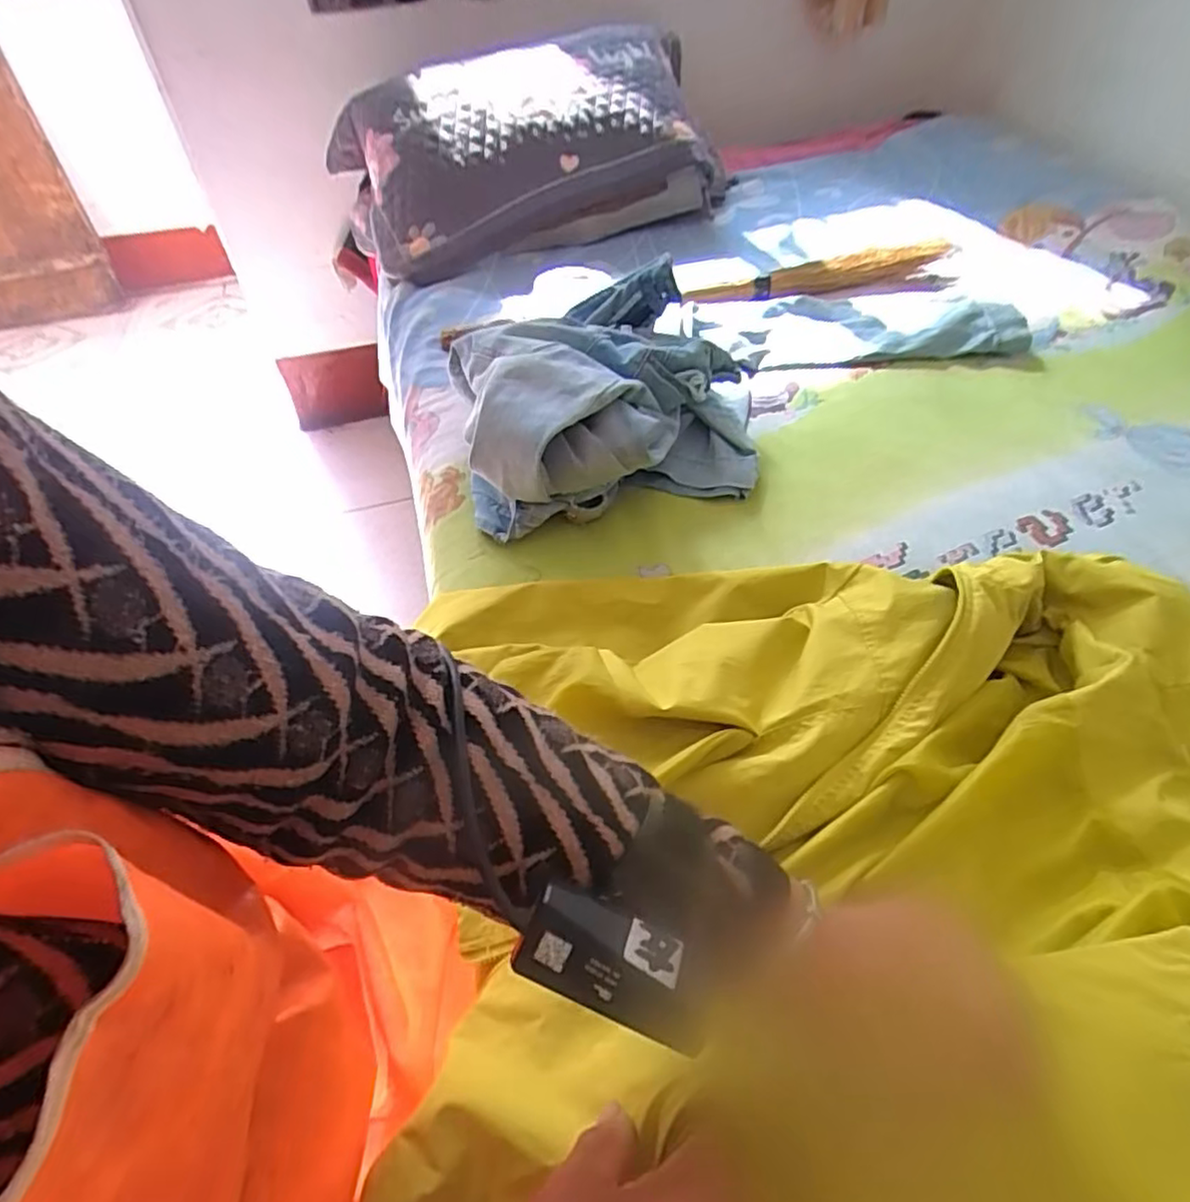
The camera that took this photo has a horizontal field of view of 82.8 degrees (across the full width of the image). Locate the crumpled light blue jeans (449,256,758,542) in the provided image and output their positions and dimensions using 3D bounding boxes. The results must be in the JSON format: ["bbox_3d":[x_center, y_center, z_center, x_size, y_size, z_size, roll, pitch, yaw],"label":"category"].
[{"bbox_3d":[0.011,-0.232,0.752,0.359,0.157,0.286,-19,50,-15],"label":"crumpled light blue jeans"}]

